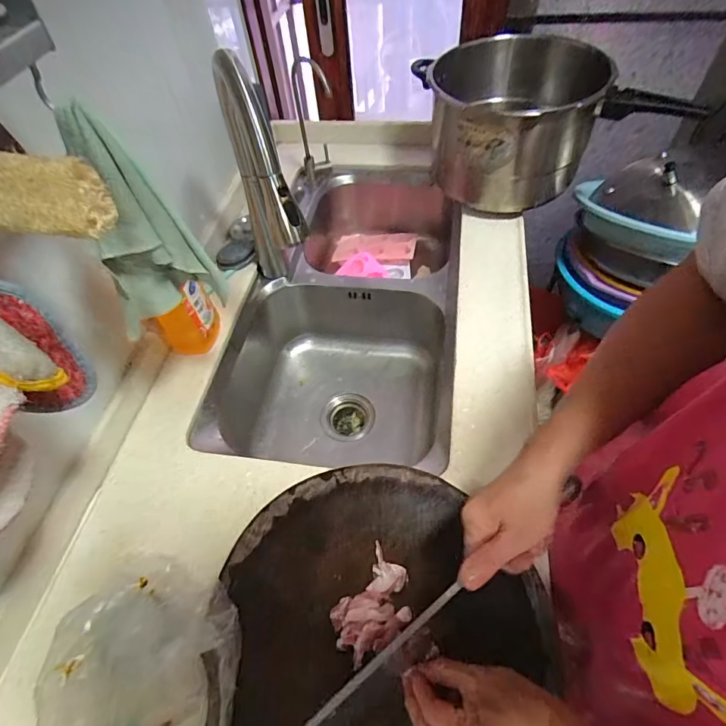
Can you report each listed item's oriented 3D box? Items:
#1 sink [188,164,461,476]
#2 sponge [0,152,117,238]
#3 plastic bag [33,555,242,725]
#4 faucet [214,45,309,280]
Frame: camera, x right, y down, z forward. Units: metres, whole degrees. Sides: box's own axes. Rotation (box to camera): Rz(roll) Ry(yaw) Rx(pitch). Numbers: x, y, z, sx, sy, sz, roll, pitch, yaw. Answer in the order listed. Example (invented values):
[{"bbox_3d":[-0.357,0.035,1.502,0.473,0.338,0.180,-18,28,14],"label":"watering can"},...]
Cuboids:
[{"bbox_3d":[-0.032,-0.118,0.939,0.425,0.230,0.725,3,55,6],"label":"sink"},{"bbox_3d":[-0.253,-0.122,0.330,0.097,0.052,0.048,-2,55,3],"label":"sponge"},{"bbox_3d":[-0.193,0.322,0.409,0.154,0.118,0.252,-11,55,-3],"label":"plastic bag"},{"bbox_3d":[-0.139,-0.210,0.663,0.043,0.411,0.267,-23,56,-11],"label":"faucet"}]

